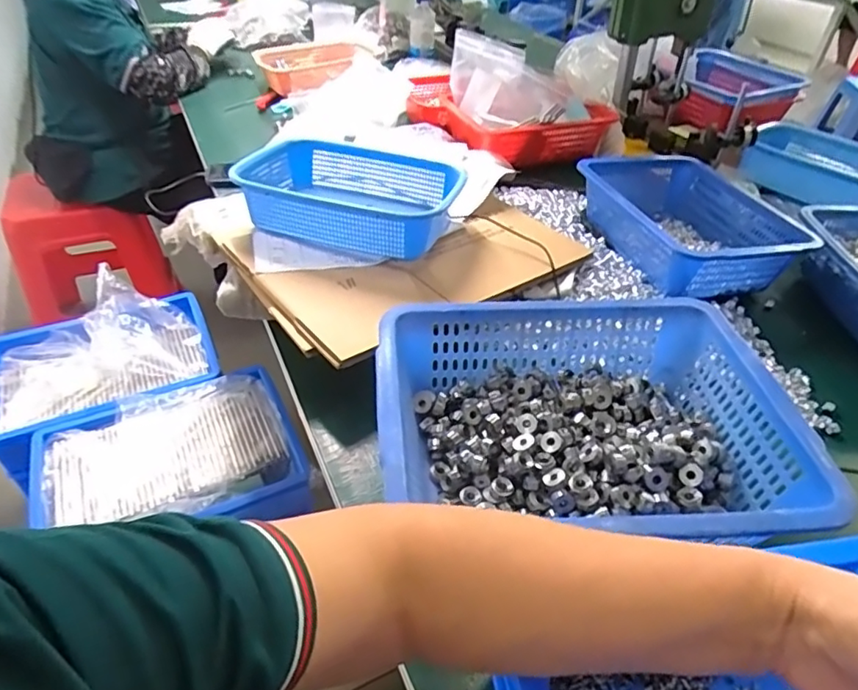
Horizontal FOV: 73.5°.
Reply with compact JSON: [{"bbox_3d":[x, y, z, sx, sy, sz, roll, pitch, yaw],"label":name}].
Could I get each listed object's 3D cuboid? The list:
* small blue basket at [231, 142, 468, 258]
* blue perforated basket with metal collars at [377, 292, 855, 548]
[{"bbox_3d":[-0.104,-0.213,0.812,0.302,0.077,0.215,14,42,13],"label":"small blue basket"},{"bbox_3d":[0.135,0.077,0.536,0.362,0.095,0.266,2,41,-1],"label":"blue perforated basket with metal collars"}]

